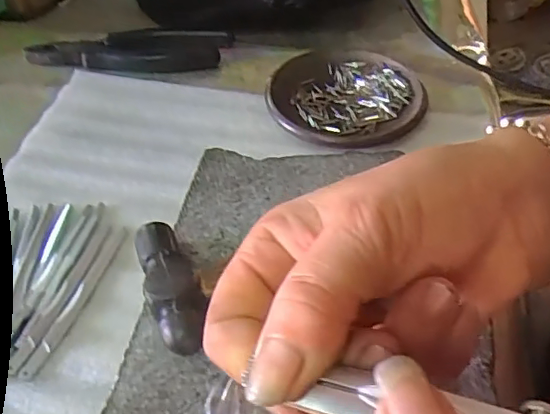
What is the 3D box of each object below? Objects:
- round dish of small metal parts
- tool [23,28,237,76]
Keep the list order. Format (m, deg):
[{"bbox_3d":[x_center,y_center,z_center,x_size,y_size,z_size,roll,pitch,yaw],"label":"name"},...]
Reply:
[{"bbox_3d":[0.053,-0.079,0.427,0.110,0.021,0.115,-1,48,1],"label":"round dish of small metal parts"},{"bbox_3d":[-0.124,-0.131,0.479,0.159,0.018,0.061,2,47,8],"label":"tool"}]

